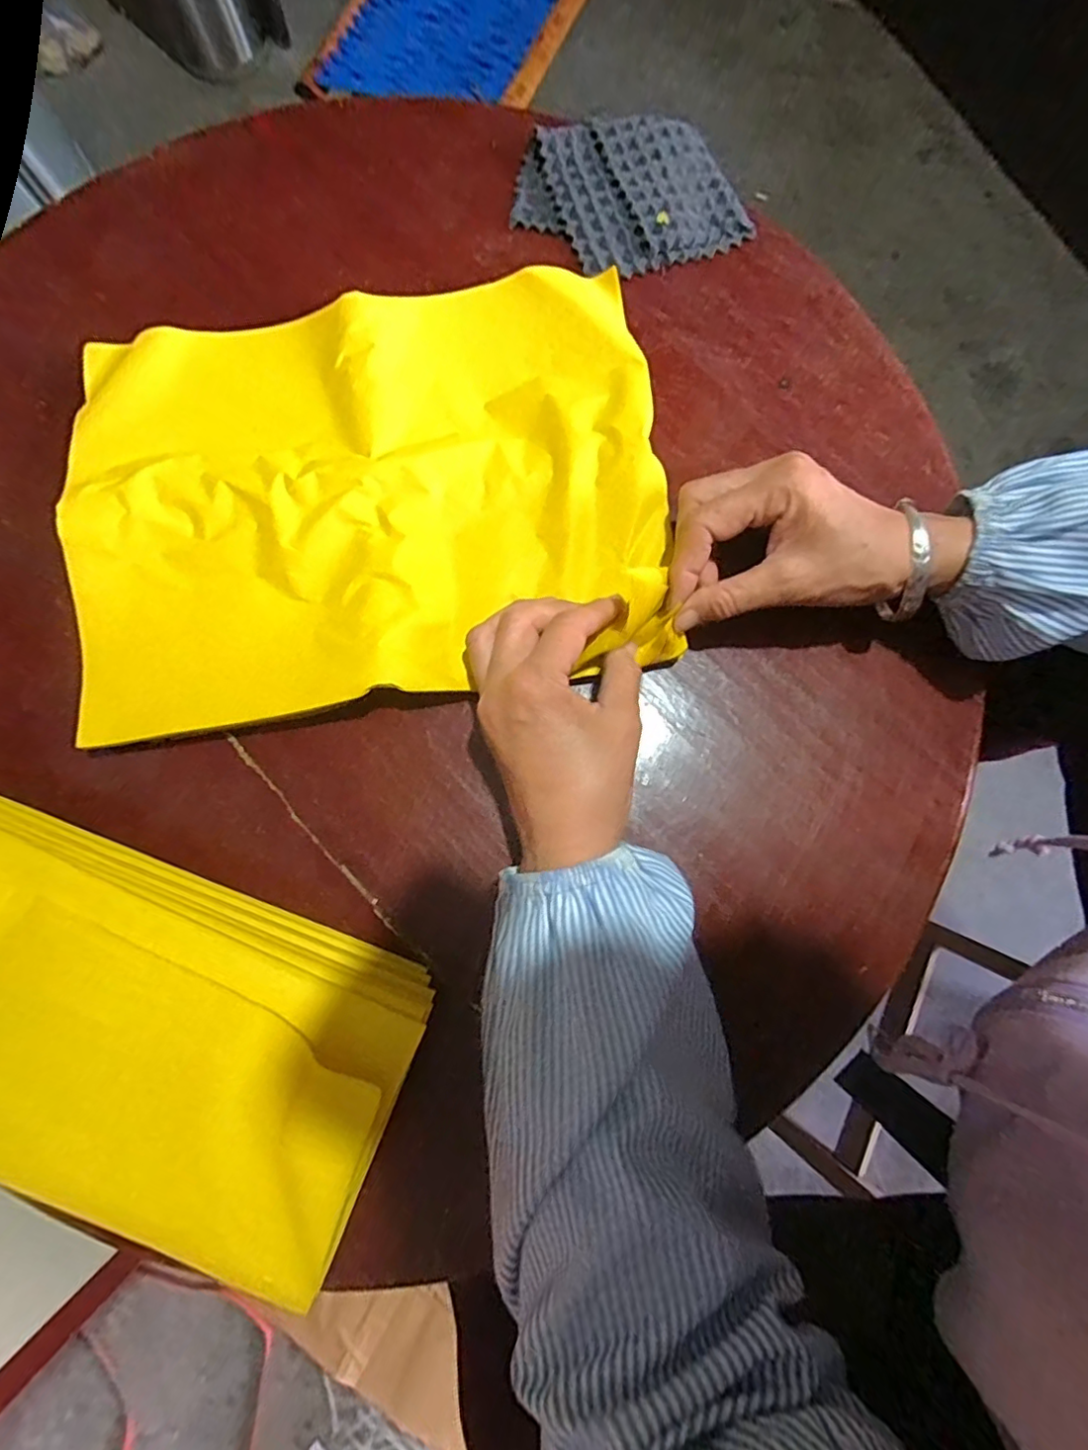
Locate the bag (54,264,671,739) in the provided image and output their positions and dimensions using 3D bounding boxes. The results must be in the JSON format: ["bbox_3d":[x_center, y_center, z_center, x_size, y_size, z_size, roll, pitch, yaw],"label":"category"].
[{"bbox_3d":[-0.105,-0.142,0.336,0.338,0.025,0.254,-8,79,-3],"label":"bag"}]

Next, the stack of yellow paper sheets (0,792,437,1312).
[{"bbox_3d":[-0.224,0.110,0.259,0.356,0.091,0.111,23,79,3],"label":"stack of yellow paper sheets"}]

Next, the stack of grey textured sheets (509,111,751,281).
[{"bbox_3d":[0.061,-0.370,0.394,0.157,0.023,0.106,0,79,-2],"label":"stack of grey textured sheets"}]

